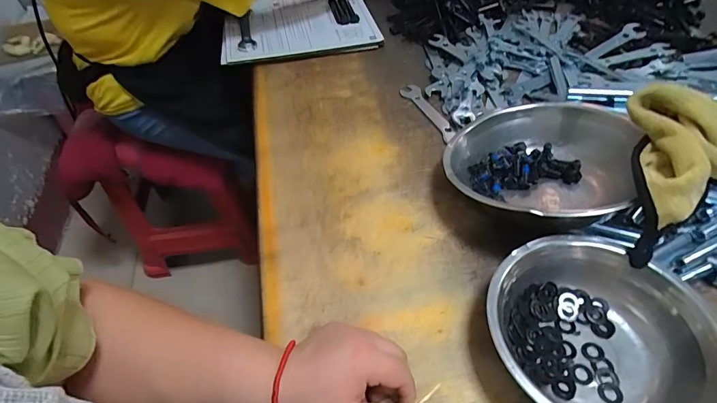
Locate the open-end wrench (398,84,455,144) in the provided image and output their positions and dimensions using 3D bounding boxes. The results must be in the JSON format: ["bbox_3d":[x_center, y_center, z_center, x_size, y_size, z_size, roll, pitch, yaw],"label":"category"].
[{"bbox_3d":[0.108,-0.135,0.605,0.030,0.008,0.134,-22,54,-14],"label":"open-end wrench"}]

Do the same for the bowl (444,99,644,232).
[{"bbox_3d":[0.207,-0.036,0.473,0.192,0.079,0.186,-1,52,2],"label":"bowl"}]

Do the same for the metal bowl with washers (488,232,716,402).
[{"bbox_3d":[0.205,0.123,0.357,0.165,0.070,0.180,-1,52,2],"label":"metal bowl with washers"}]

